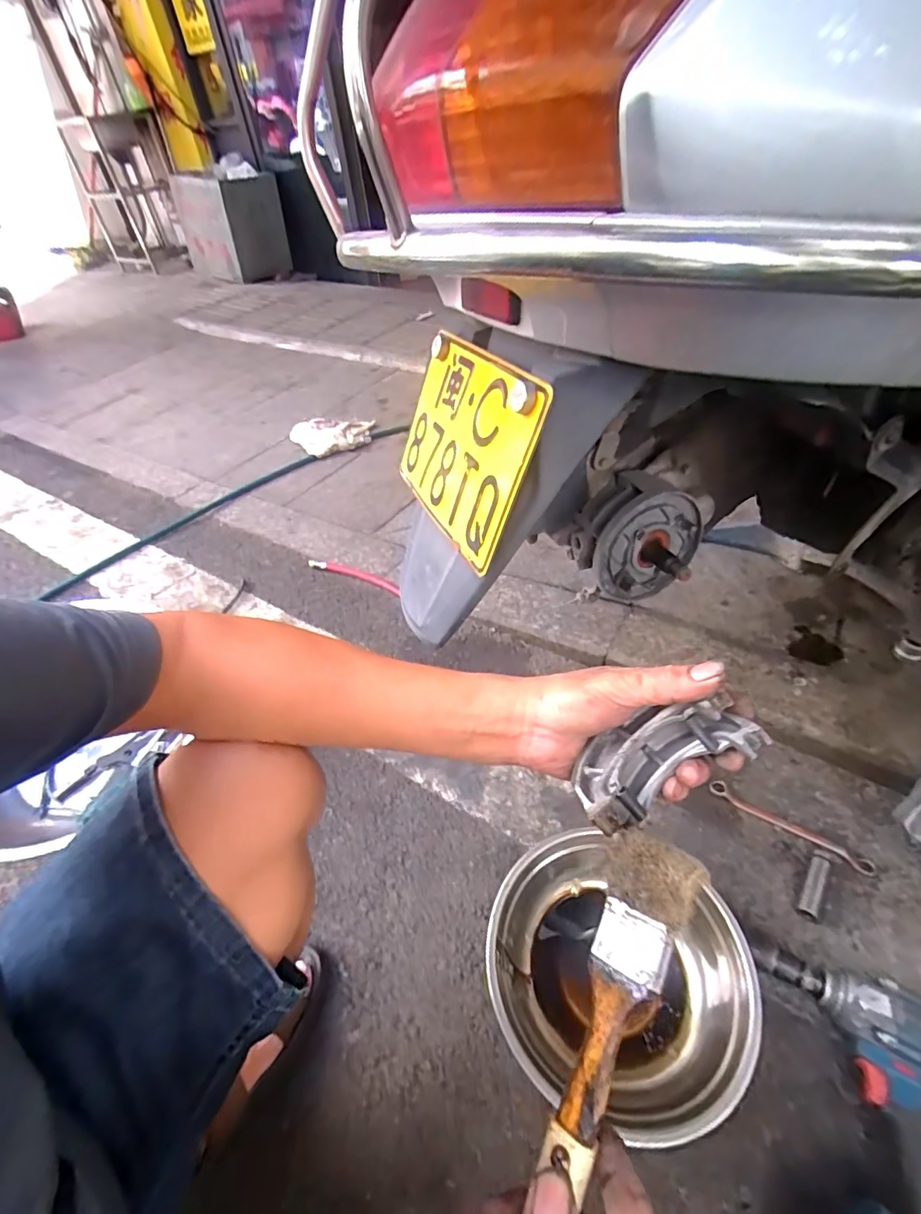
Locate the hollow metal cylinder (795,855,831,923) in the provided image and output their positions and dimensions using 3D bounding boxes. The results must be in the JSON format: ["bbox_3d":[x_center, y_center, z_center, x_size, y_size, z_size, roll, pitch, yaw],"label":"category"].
[{"bbox_3d":[0.411,0.325,0.592,0.022,0.021,0.078,27,53,29],"label":"hollow metal cylinder"}]

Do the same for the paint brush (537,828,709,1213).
[{"bbox_3d":[0.044,0.241,0.225,0.043,0.014,0.281,19,66,24],"label":"paint brush"}]

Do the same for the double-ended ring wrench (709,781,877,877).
[{"bbox_3d":[0.413,0.274,0.642,0.188,0.011,0.021,24,52,28],"label":"double-ended ring wrench"}]

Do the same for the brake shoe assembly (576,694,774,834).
[{"bbox_3d":[0.119,0.091,0.313,0.106,0.048,0.054,-31,48,-2],"label":"brake shoe assembly"}]

